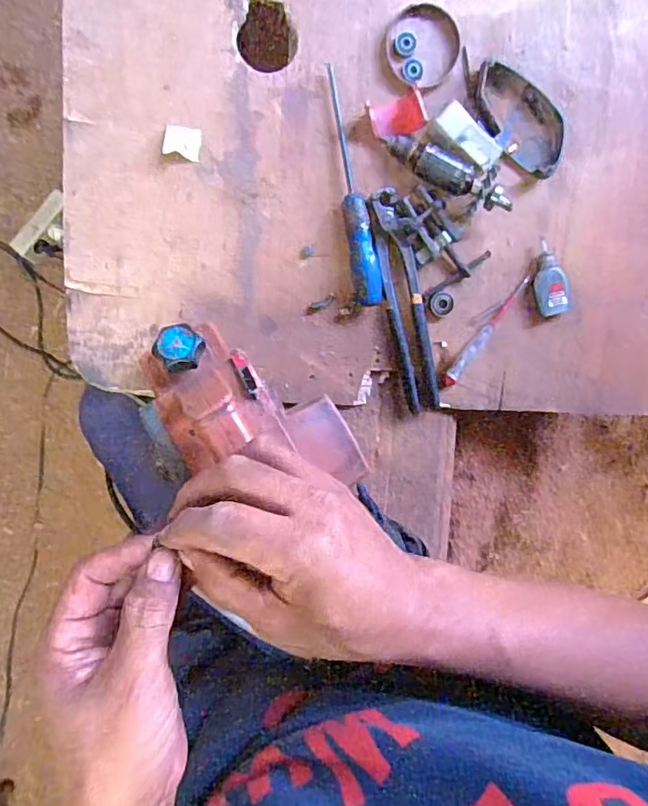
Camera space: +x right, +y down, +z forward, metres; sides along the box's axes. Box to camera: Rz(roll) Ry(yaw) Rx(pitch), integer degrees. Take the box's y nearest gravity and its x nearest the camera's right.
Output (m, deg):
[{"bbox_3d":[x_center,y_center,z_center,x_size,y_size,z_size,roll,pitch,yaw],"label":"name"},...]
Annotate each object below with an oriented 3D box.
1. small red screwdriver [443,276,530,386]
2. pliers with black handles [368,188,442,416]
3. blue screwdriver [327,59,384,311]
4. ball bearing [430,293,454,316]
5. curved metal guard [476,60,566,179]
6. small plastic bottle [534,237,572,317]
[{"bbox_3d":[0.169,-0.074,0.567,0.015,0.013,0.136,39,93,-6],"label":"small red screwdriver"},{"bbox_3d":[0.082,-0.098,0.546,0.037,0.024,0.219,-12,97,-1],"label":"pliers with black handles"},{"bbox_3d":[0.027,-0.208,0.529,0.026,0.022,0.224,-11,97,-1],"label":"blue screwdriver"},{"bbox_3d":[0.121,-0.102,0.561,0.025,0.005,0.024,-5,96,-2],"label":"ball bearing"},{"bbox_3d":[0.200,-0.286,0.546,0.070,0.024,0.123,-30,97,1],"label":"curved metal guard"},{"bbox_3d":[0.235,-0.131,0.573,0.030,0.027,0.078,-13,97,-1],"label":"small plastic bottle"}]

